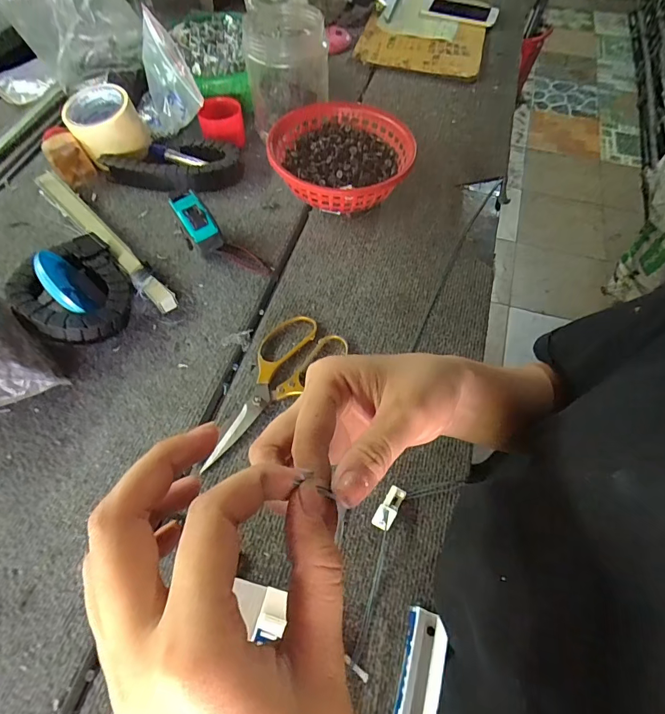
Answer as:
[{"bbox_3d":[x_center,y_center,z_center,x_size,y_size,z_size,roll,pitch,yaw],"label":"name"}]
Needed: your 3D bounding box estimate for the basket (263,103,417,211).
[{"bbox_3d":[0.009,-0.265,0.573,0.181,0.067,0.184,0,59,0],"label":"basket"}]

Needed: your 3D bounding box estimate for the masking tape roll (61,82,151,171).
[{"bbox_3d":[-0.331,-0.344,0.623,0.108,0.071,0.114,-21,61,-13],"label":"masking tape roll"}]

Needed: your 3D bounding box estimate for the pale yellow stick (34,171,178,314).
[{"bbox_3d":[-0.299,-0.160,0.535,0.027,0.025,0.330,-40,67,-21],"label":"pale yellow stick"}]

